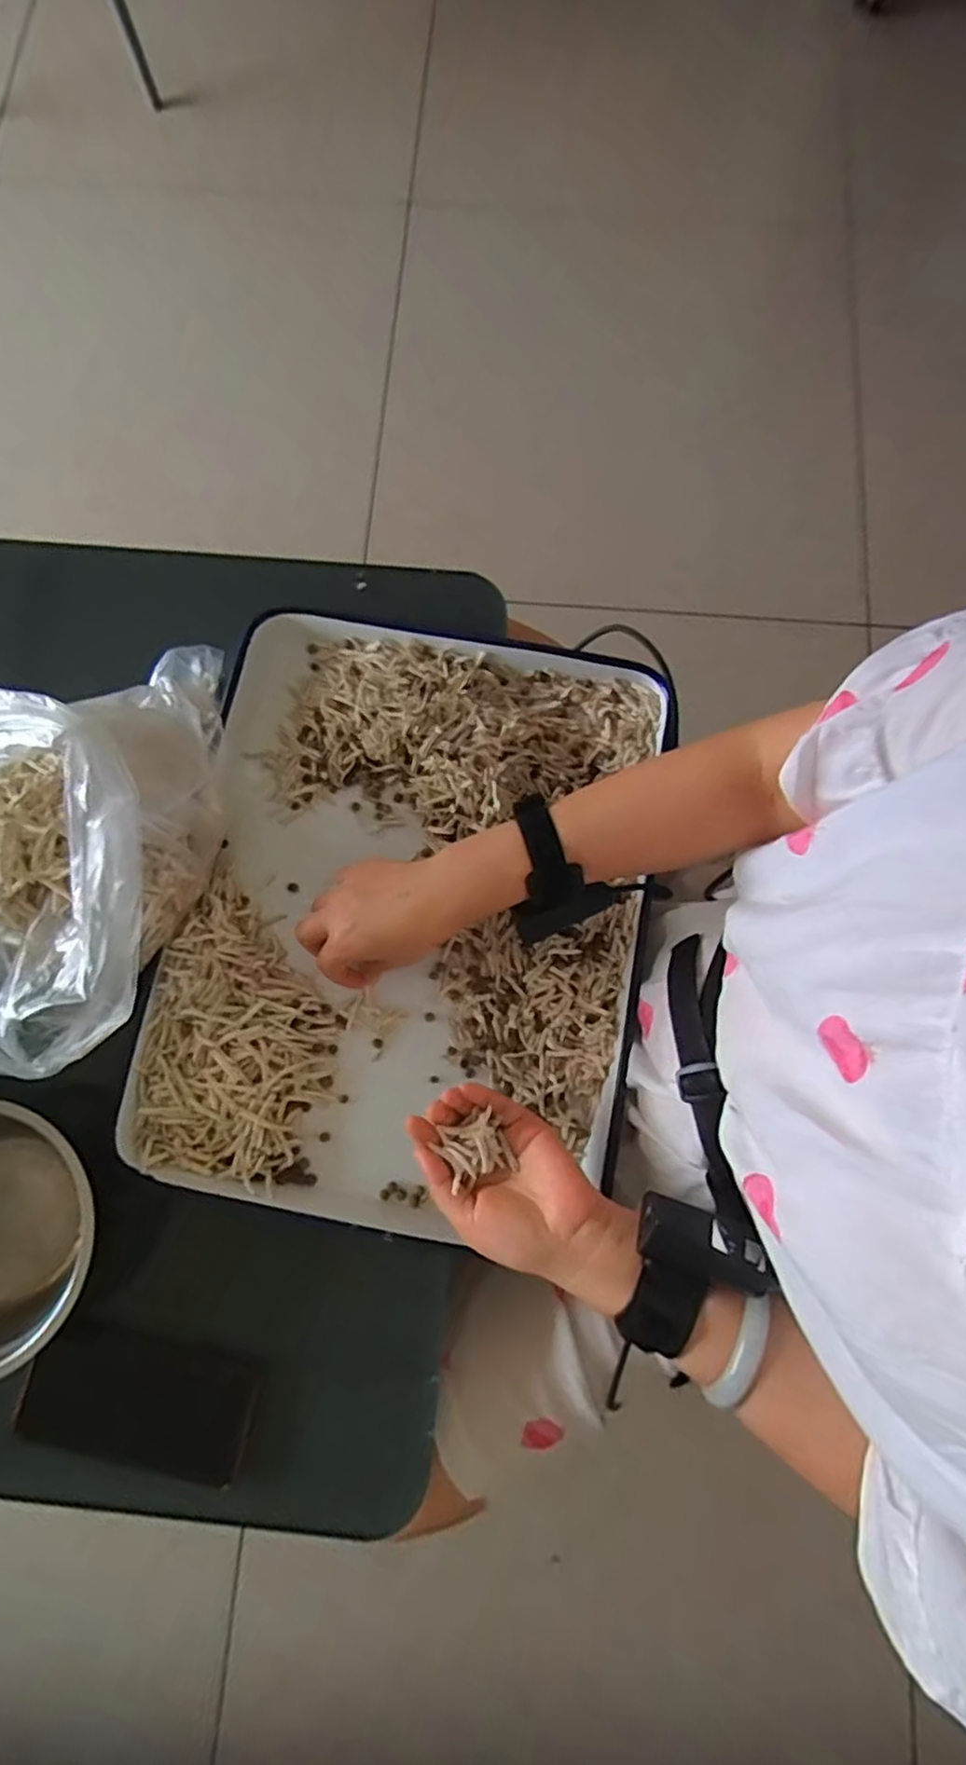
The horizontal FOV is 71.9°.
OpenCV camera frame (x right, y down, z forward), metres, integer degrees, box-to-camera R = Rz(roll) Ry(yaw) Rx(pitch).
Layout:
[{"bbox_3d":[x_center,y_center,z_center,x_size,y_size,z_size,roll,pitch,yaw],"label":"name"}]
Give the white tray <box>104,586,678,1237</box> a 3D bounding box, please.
[{"bbox_3d":[-0.053,0.019,0.514,0.348,0.038,0.451,8,78,1],"label":"white tray"}]

